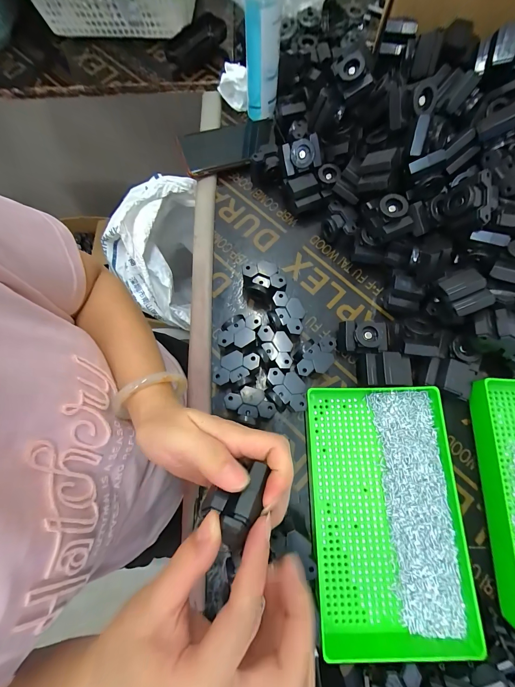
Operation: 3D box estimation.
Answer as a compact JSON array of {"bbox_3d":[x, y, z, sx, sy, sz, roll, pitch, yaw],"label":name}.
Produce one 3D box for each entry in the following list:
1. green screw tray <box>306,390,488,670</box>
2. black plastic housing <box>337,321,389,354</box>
[{"bbox_3d":[0.136,0.171,0.296,0.149,0.037,0.240,-2,75,0],"label":"green screw tray"},{"bbox_3d":[0.131,-0.007,0.344,0.054,0.041,0.038,2,75,1],"label":"black plastic housing"}]

